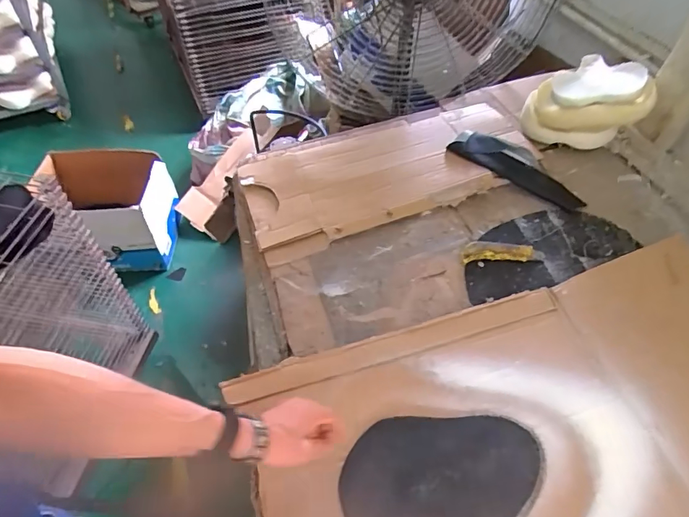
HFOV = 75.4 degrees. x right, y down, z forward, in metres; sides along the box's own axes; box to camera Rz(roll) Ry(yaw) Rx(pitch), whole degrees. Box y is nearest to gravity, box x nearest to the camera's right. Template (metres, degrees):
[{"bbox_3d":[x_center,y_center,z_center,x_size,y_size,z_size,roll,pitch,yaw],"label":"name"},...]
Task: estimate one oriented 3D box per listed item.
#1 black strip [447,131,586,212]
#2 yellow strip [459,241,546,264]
[{"bbox_3d":[0.354,-0.186,0.913,0.286,0.051,0.077,27,58,20],"label":"black strip"},{"bbox_3d":[0.283,-0.012,0.799,0.151,0.021,0.037,-4,51,-3],"label":"yellow strip"}]

